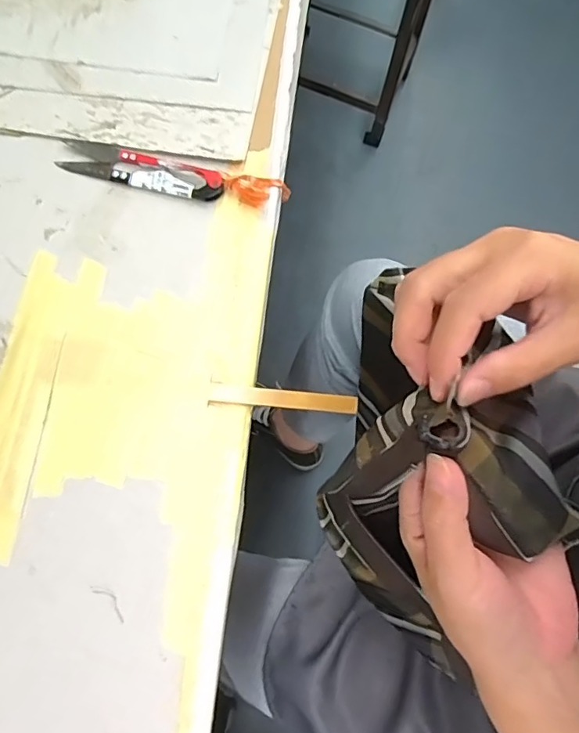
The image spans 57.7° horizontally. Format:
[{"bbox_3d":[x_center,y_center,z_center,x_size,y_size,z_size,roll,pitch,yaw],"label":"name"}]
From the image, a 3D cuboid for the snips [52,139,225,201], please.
[{"bbox_3d":[-0.092,-0.123,0.325,0.103,0.009,0.024,14,71,2],"label":"snips"}]

